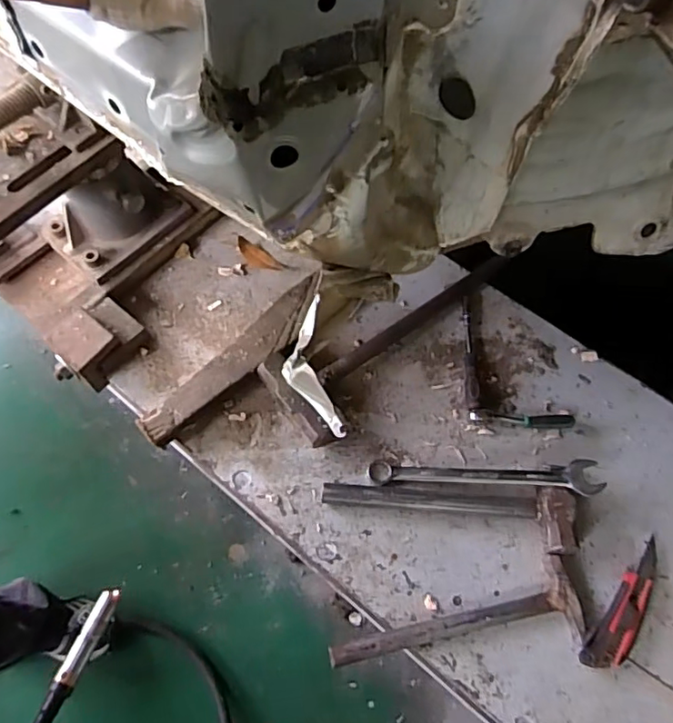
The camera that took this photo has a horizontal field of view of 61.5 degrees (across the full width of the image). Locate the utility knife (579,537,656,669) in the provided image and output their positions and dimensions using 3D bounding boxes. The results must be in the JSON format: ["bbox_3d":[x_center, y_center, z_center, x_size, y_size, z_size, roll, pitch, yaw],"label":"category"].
[{"bbox_3d":[0.353,0.294,0.680,0.039,0.019,0.174,38,68,16],"label":"utility knife"}]

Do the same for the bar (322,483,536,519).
[{"bbox_3d":[0.118,0.178,0.730,0.268,0.026,0.029,5,63,0],"label":"bar"}]

